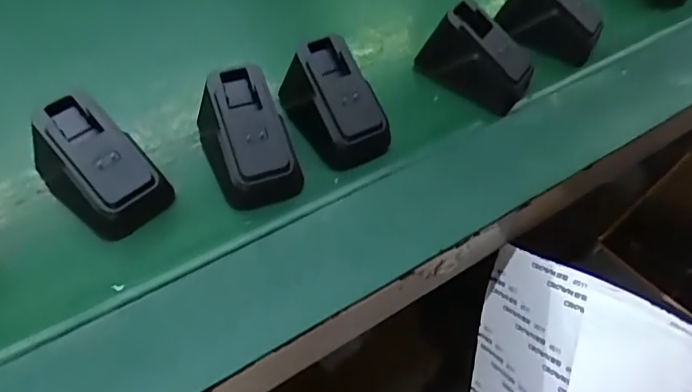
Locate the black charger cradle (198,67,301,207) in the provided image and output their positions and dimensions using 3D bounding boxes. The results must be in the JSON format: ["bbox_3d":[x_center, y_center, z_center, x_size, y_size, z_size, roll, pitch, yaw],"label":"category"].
[{"bbox_3d":[-0.052,-0.032,0.288,0.041,0.038,0.068,-20,59,-18],"label":"black charger cradle"}]

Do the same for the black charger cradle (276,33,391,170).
[{"bbox_3d":[-0.007,-0.054,0.311,0.039,0.039,0.067,-24,60,-21],"label":"black charger cradle"}]

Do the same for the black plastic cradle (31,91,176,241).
[{"bbox_3d":[-0.123,-0.015,0.270,0.066,0.038,0.040,37,59,19],"label":"black plastic cradle"}]

